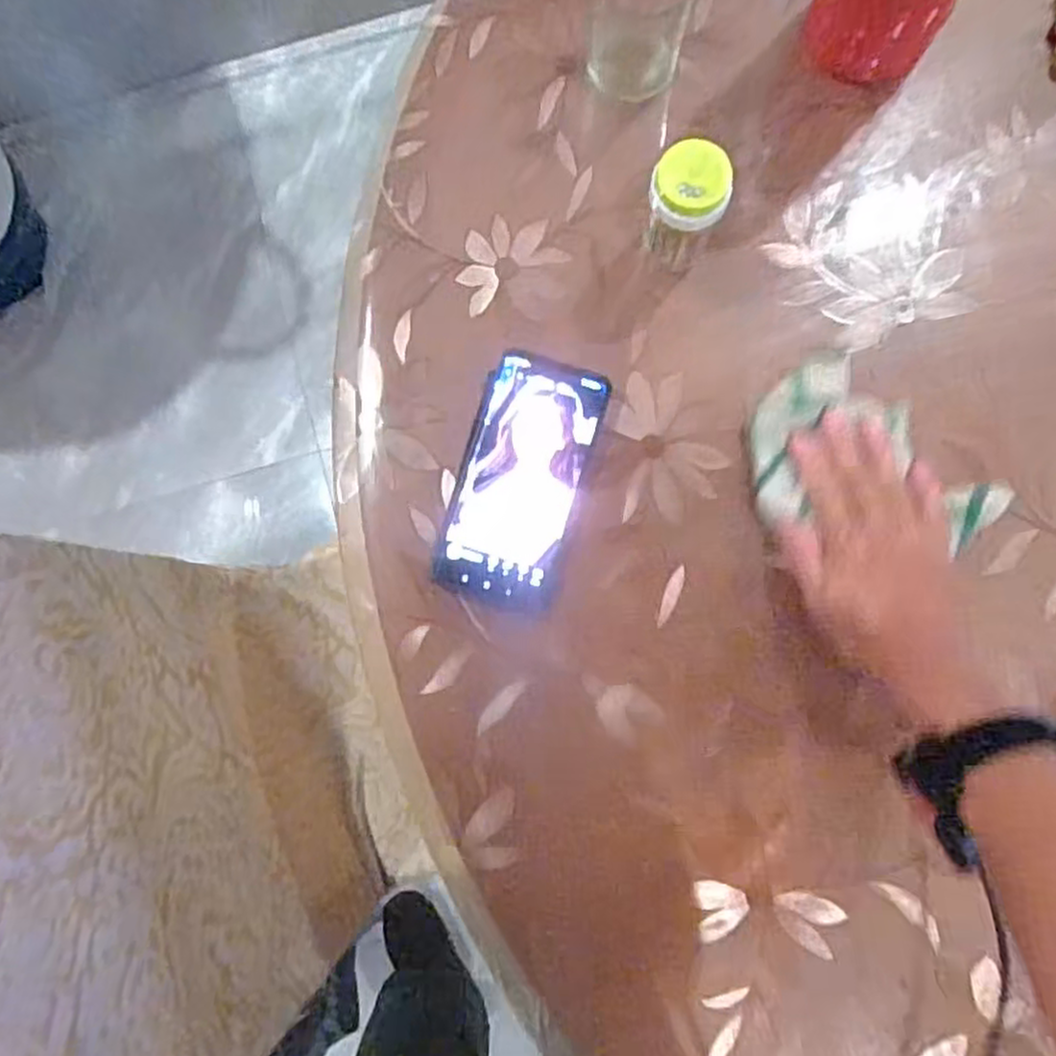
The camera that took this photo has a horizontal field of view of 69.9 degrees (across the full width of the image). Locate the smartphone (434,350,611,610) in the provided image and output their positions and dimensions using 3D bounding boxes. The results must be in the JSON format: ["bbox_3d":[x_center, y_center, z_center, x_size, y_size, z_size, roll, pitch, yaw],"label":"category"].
[{"bbox_3d":[-0.004,-0.032,0.501,0.080,0.014,0.162,15,84,6],"label":"smartphone"}]

